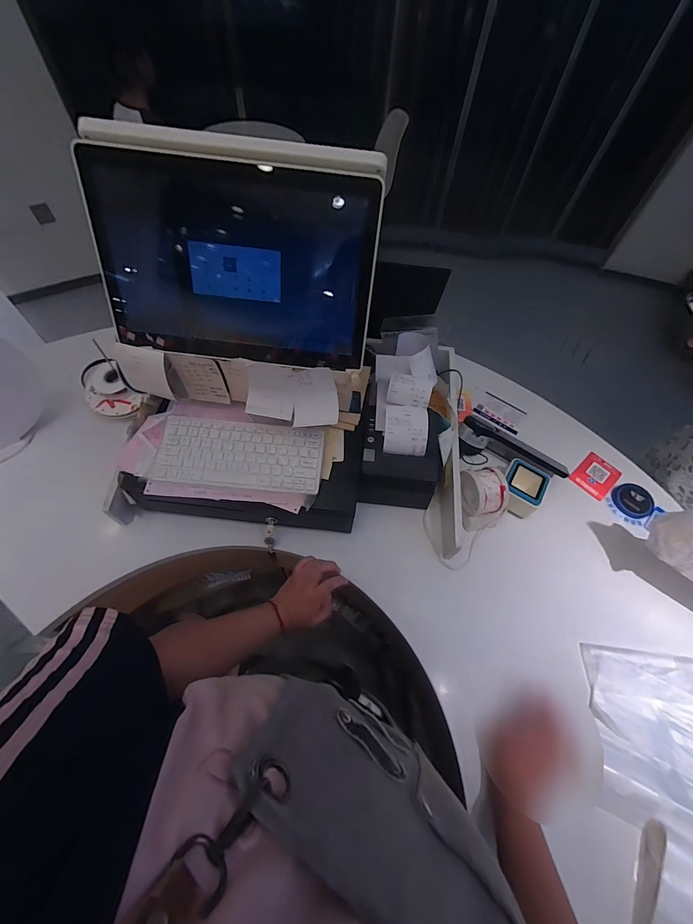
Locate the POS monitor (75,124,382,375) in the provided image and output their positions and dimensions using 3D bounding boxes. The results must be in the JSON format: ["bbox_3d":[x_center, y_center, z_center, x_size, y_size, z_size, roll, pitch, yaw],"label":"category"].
[{"bbox_3d":[-0.153,-0.290,0.496,0.390,0.280,0.064,7,29,4],"label":"POS monitor"}]

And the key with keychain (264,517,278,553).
[{"bbox_3d":[-0.145,0.140,0.658,0.022,0.072,0.019,6,14,0],"label":"key with keychain"}]

